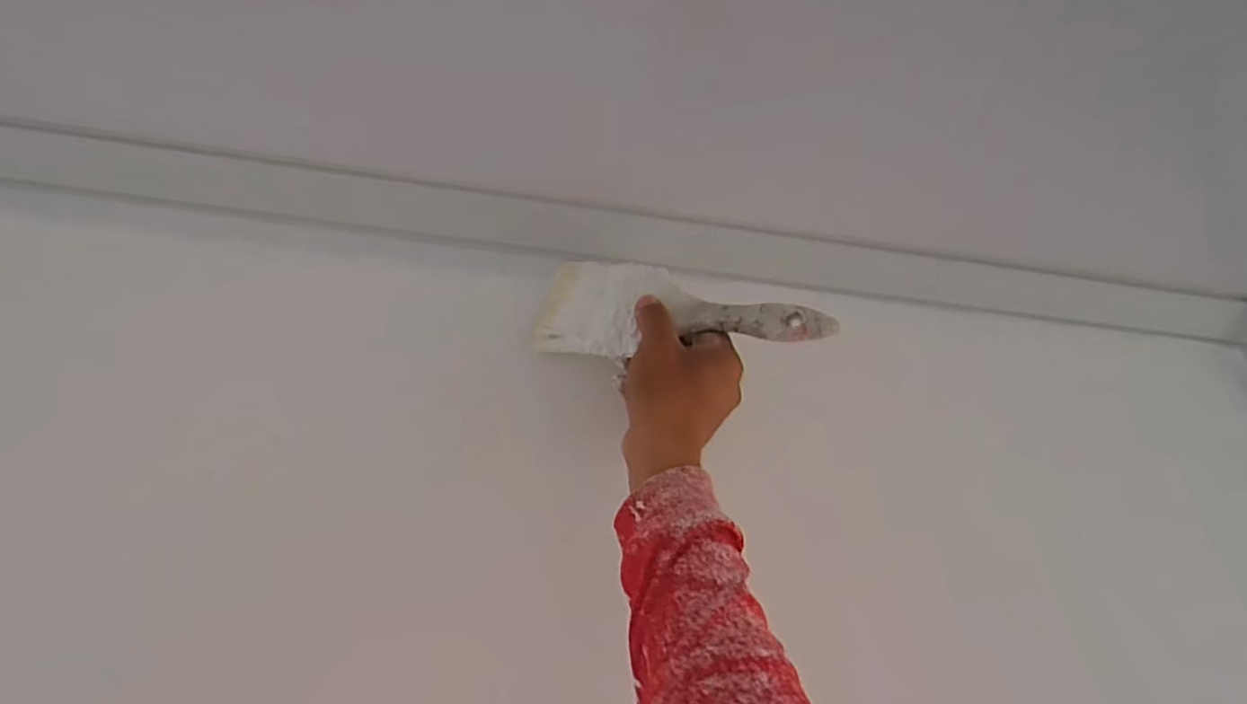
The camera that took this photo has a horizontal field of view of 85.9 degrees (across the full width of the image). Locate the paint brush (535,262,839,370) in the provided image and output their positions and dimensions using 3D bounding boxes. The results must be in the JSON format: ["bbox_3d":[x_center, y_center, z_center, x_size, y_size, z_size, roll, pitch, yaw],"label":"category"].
[{"bbox_3d":[0.038,-0.031,0.471,0.204,0.077,0.019,3,-18,19],"label":"paint brush"}]

